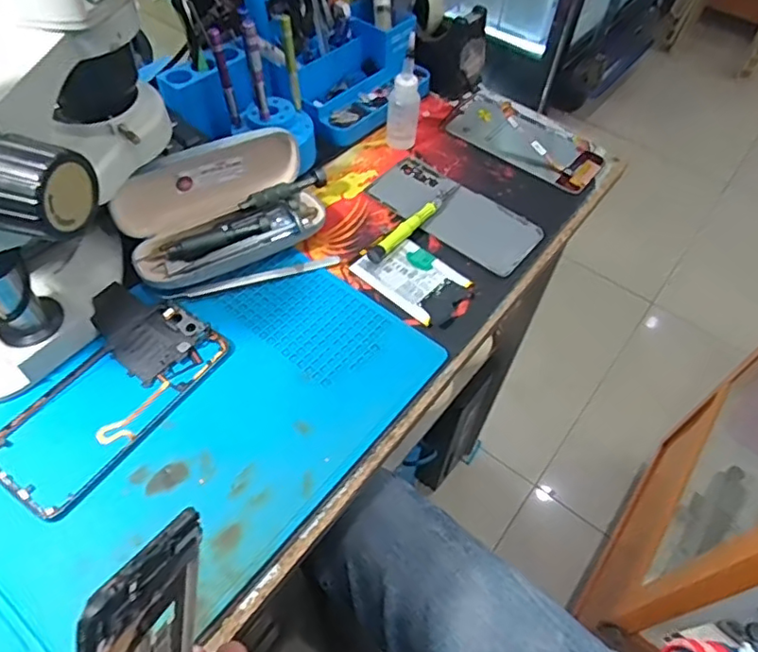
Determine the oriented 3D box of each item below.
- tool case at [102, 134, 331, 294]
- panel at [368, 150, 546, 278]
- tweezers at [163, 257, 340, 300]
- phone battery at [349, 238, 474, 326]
[{"bbox_3d":[-0.121,-0.100,0.476,0.174,0.074,0.091,-24,60,-20],"label":"tool case"},{"bbox_3d":[0.070,-0.109,0.541,0.162,0.008,0.075,38,60,20],"label":"panel"},{"bbox_3d":[-0.101,-0.040,0.475,0.142,0.007,0.008,-17,58,-16],"label":"tweezers"},{"bbox_3d":[0.027,-0.043,0.492,0.084,0.005,0.063,39,61,21],"label":"phone battery"}]

